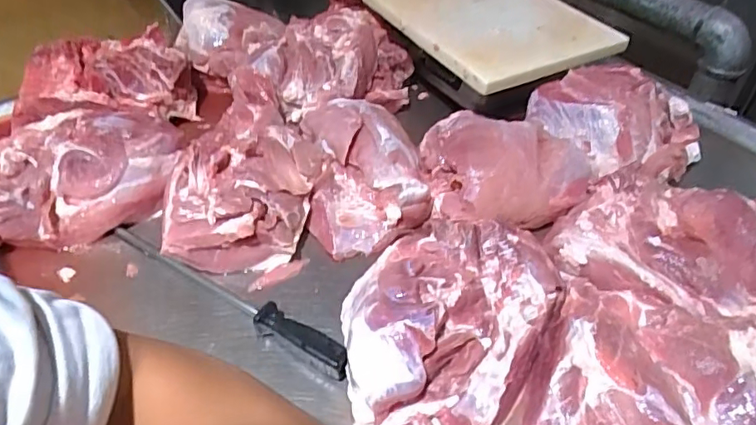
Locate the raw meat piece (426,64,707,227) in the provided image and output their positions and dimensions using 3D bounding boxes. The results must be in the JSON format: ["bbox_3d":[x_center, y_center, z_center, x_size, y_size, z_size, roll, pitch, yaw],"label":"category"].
[{"bbox_3d":[0.280,-0.110,0.816,0.434,0.097,0.206,-13,45,-14],"label":"raw meat piece"}]

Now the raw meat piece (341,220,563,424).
[{"bbox_3d":[0.070,0.114,0.616,0.216,0.081,0.295,24,48,22],"label":"raw meat piece"}]

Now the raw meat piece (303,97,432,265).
[{"bbox_3d":[-0.019,-0.063,0.790,0.161,0.098,0.224,-4,44,-6],"label":"raw meat piece"}]

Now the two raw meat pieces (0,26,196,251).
[{"bbox_3d":[-0.423,-0.121,0.841,0.250,0.120,0.367,-6,44,-7],"label":"two raw meat pieces"}]

